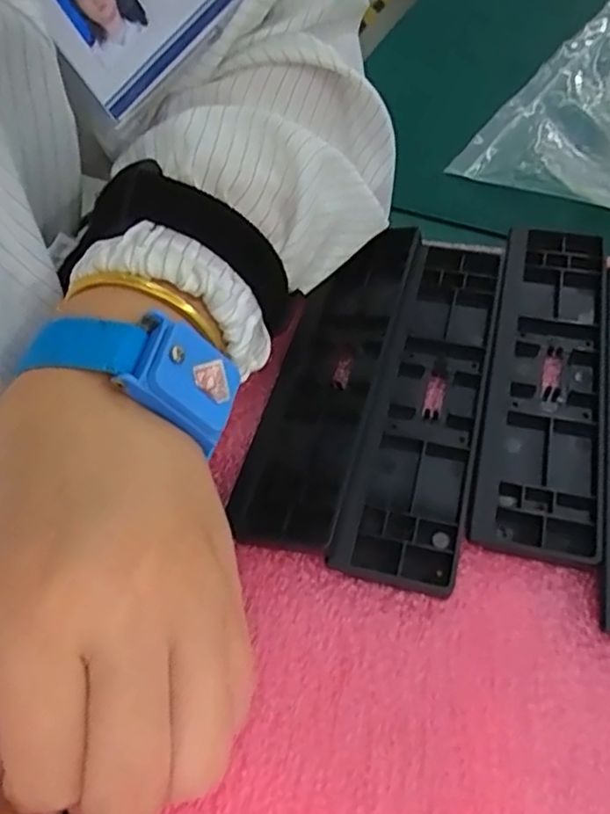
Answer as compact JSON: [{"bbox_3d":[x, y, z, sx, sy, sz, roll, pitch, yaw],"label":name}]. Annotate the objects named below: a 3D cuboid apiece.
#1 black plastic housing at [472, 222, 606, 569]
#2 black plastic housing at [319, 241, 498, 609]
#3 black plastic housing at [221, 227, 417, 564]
[{"bbox_3d":[0.094,-0.014,0.257,0.040,0.008,0.153,11,56,12],"label":"black plastic housing"},{"bbox_3d":[0.047,-0.007,0.254,0.040,0.008,0.158,10,56,11],"label":"black plastic housing"},{"bbox_3d":[0.010,-0.015,0.261,0.042,0.013,0.152,13,57,13],"label":"black plastic housing"}]

